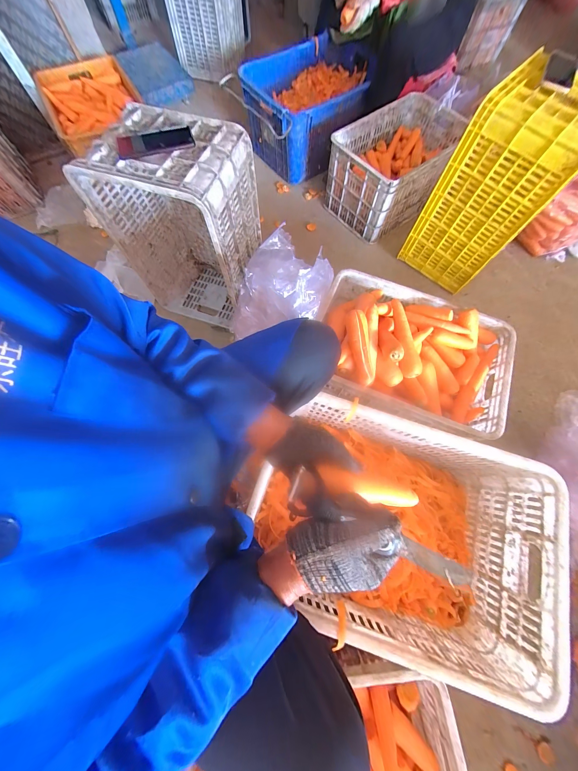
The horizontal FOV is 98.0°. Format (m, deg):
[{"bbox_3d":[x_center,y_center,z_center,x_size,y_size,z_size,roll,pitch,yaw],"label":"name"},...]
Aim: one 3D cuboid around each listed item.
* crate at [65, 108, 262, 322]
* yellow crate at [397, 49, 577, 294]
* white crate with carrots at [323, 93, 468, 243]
[{"bbox_3d":[-0.301,-0.461,0.798,0.358,0.496,0.266,17,72,6],"label":"crate"},{"bbox_3d":[0.682,-0.654,0.875,0.302,0.496,0.286,37,75,12],"label":"yellow crate"},{"bbox_3d":[0.462,-0.958,1.105,0.541,0.261,0.348,-42,76,-13],"label":"white crate with carrots"}]

